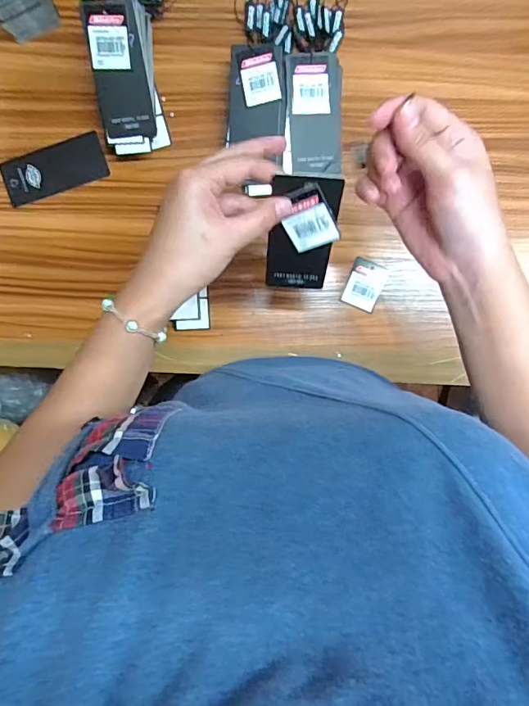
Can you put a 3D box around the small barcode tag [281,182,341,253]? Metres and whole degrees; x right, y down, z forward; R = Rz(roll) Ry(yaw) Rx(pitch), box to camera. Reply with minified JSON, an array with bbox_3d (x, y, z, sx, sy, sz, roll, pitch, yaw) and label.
[{"bbox_3d":[0.032,-0.097,0.339,0.036,0.053,0.004,-14,50,21],"label":"small barcode tag"}]

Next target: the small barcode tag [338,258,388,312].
[{"bbox_3d":[0.105,-0.071,0.490,0.037,0.004,0.051,21,92,0],"label":"small barcode tag"}]

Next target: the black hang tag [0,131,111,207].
[{"bbox_3d":[-0.218,-0.191,0.485,0.107,0.005,0.049,-17,92,3],"label":"black hang tag"}]

